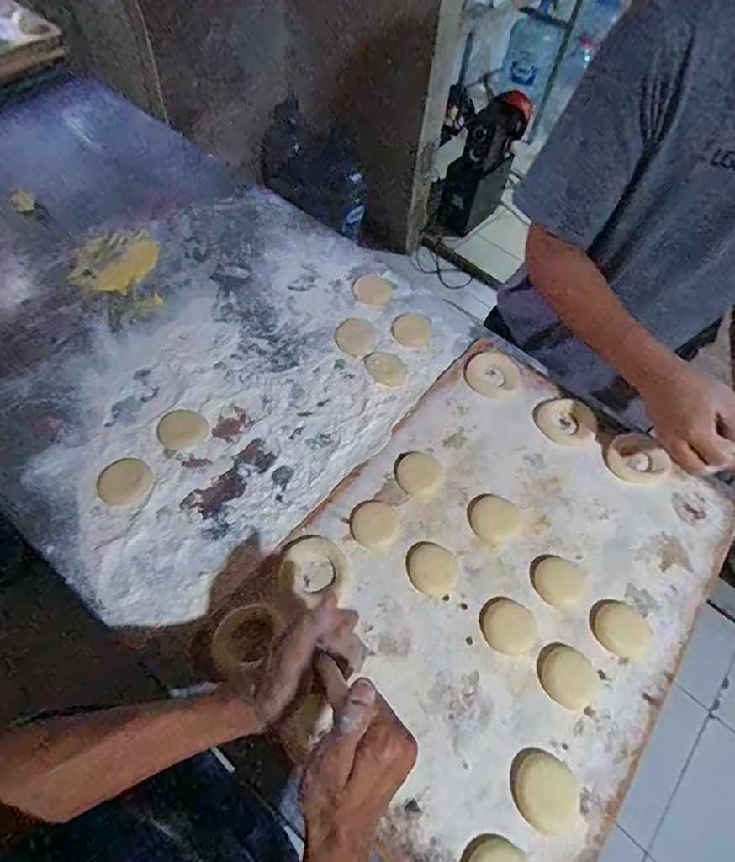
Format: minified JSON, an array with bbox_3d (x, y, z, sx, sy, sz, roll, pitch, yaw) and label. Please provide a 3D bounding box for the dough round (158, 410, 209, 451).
[{"bbox_3d":[-0.236,-0.003,0.614,0.058,0.004,0.053,1,58,-2],"label":"dough round"}]

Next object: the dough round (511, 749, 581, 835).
[{"bbox_3d":[0.164,0.332,0.445,0.057,0.007,0.061,1,58,-2],"label":"dough round"}]

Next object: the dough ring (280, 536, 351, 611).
[{"bbox_3d":[-0.059,0.154,0.535,0.072,0.012,0.075,1,58,-2],"label":"dough ring"}]

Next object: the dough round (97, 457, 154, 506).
[{"bbox_3d":[-0.287,0.059,0.569,0.060,0.004,0.058,1,58,-2],"label":"dough round"}]

